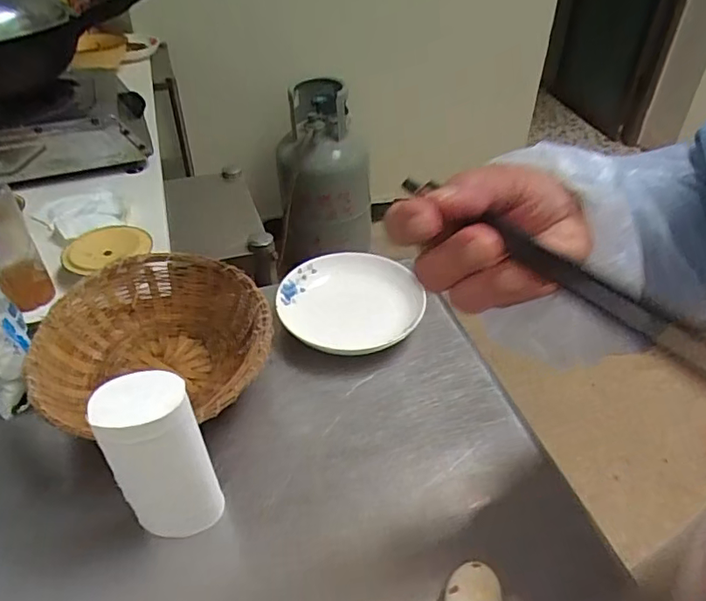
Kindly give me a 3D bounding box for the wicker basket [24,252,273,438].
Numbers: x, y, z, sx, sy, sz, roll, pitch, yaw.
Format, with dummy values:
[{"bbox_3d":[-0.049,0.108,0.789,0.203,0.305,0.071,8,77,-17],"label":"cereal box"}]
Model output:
[{"bbox_3d":[-0.208,0.051,0.580,0.240,0.075,0.224,-5,40,-6],"label":"wicker basket"}]

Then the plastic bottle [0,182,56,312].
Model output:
[{"bbox_3d":[-0.407,-0.074,0.626,0.049,0.179,0.055,-15,42,-17],"label":"plastic bottle"}]

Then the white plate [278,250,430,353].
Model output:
[{"bbox_3d":[-0.001,0.001,0.689,0.176,0.034,0.162,0,39,0],"label":"white plate"}]

